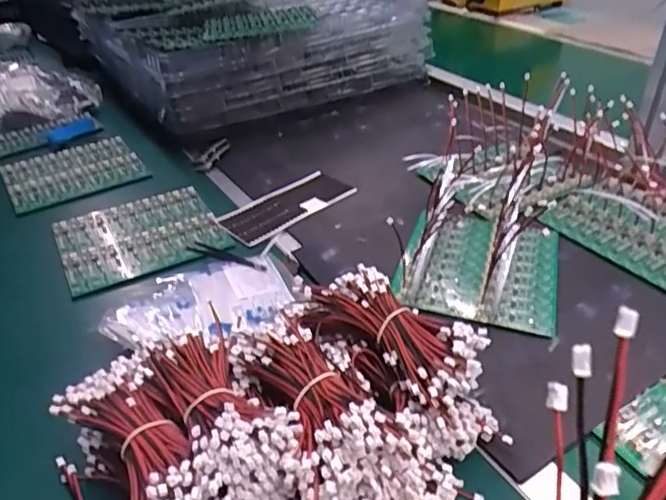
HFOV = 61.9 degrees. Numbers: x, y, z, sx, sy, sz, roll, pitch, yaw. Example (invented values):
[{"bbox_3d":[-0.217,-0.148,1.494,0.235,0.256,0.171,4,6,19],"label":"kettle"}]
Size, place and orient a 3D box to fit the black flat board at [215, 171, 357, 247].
[{"bbox_3d":[-0.066,-0.065,0.807,0.199,0.009,0.095,-32,48,-30],"label":"black flat board"}]

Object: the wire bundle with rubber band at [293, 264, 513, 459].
[{"bbox_3d":[0.060,0.087,0.491,0.087,0.072,0.200,-28,42,-32],"label":"wire bundle with rubber band"}]

